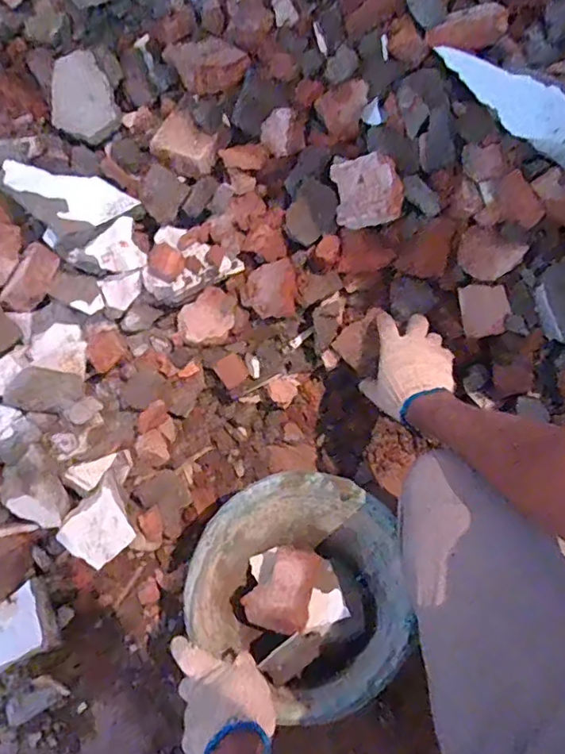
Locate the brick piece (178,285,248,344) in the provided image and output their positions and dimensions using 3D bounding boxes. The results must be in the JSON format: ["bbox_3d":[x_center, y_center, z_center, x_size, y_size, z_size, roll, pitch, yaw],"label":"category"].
[{"bbox_3d":[-0.106,-0.088,0.808,0.097,0.052,0.063,-35,62,-17],"label":"brick piece"}]

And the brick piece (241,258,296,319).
[{"bbox_3d":[-0.019,-0.124,0.801,0.082,0.032,0.086,-6,91,2],"label":"brick piece"}]

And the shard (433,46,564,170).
[{"bbox_3d":[0.343,-0.413,0.794,0.248,0.020,0.087,40,106,4],"label":"shard"}]

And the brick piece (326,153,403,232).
[{"bbox_3d":[0.119,-0.260,0.770,0.089,0.030,0.093,-4,94,33],"label":"brick piece"}]

